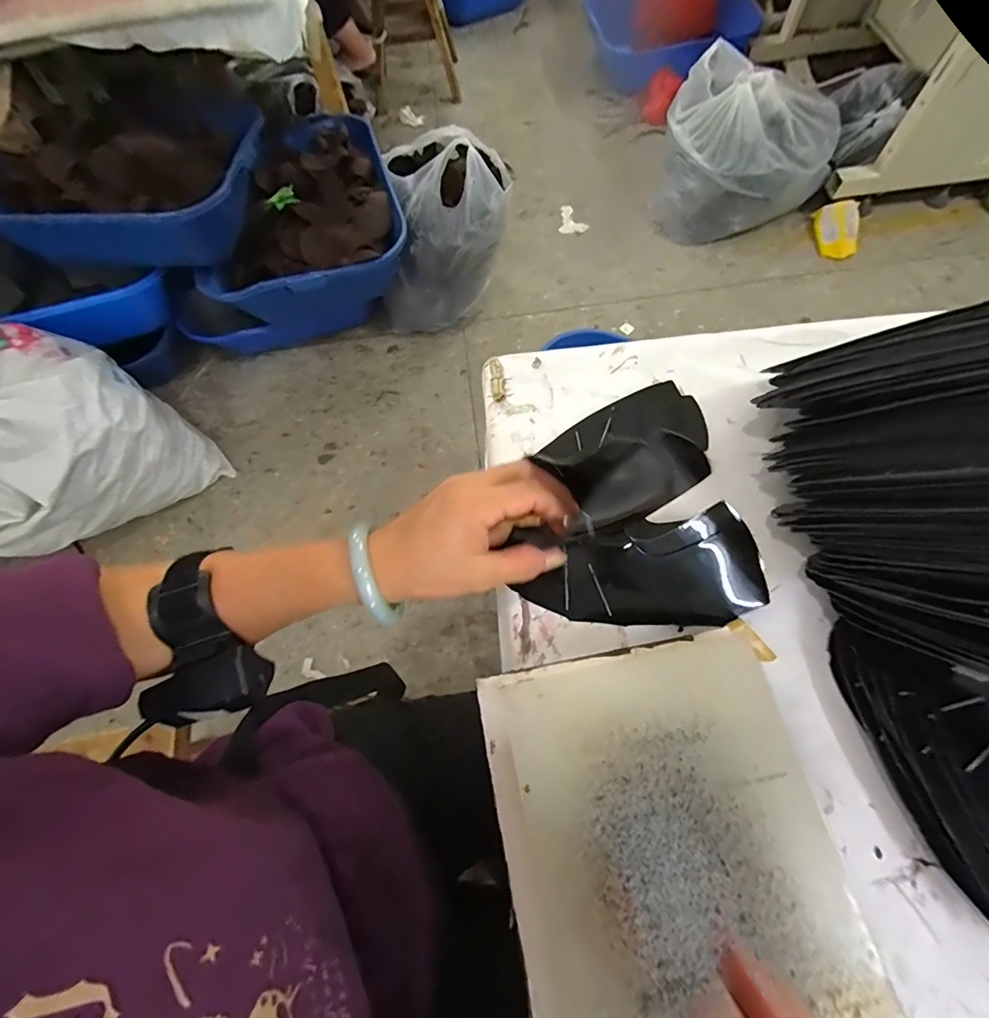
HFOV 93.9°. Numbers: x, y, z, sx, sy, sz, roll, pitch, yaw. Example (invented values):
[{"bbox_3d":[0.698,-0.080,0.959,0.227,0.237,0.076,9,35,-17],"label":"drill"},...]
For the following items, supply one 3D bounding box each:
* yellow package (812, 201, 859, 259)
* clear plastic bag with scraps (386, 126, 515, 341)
[{"bbox_3d":[1.032,-0.839,1.387,0.122,0.083,0.153,9,69,7],"label":"yellow package"},{"bbox_3d":[-0.135,-0.752,1.266,0.345,0.365,0.344,2,68,4],"label":"clear plastic bag with scraps"}]

